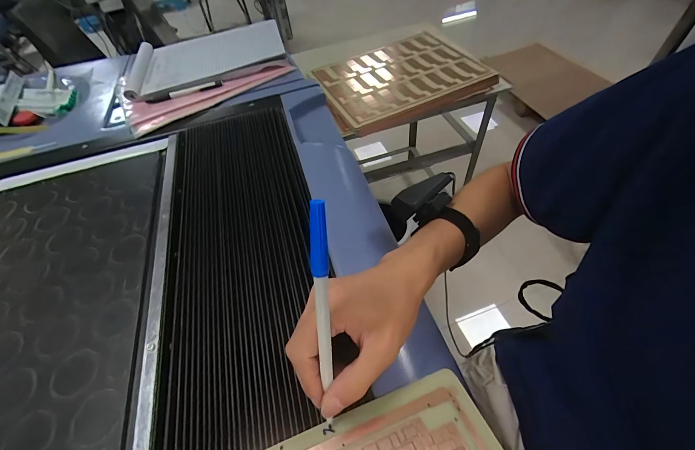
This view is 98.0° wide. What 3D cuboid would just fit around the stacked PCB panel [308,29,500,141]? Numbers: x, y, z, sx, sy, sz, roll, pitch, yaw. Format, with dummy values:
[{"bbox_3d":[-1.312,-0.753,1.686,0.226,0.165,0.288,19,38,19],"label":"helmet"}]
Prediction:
[{"bbox_3d":[0.138,-0.424,0.882,0.441,0.065,0.339,-23,55,-12],"label":"stacked PCB panel"}]

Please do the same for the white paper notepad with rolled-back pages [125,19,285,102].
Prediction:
[{"bbox_3d":[-0.283,-0.336,0.607,0.300,0.041,0.208,-16,53,-6],"label":"white paper notepad with rolled-back pages"}]

